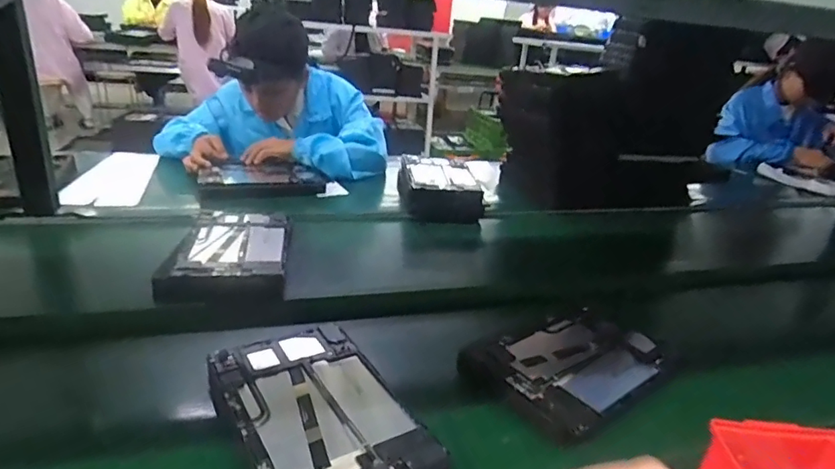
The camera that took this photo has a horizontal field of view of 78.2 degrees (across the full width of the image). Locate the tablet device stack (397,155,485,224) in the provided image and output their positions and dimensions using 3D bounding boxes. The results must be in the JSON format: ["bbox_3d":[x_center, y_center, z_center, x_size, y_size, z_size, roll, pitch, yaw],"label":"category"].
[{"bbox_3d":[0.045,-0.100,1.125,0.151,0.077,0.228,1,24,-10],"label":"tablet device stack"}]

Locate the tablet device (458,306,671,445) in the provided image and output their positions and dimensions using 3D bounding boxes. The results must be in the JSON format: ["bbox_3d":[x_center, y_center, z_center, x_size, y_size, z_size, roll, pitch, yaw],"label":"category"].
[{"bbox_3d":[0.185,0.151,0.608,0.227,0.026,0.161,-12,29,-35],"label":"tablet device"}]

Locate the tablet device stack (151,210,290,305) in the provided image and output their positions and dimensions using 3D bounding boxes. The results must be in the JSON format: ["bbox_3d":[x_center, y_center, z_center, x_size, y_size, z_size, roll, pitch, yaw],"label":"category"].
[{"bbox_3d":[-0.290,0.028,0.811,0.167,0.050,0.235,1,24,-9],"label":"tablet device stack"}]

